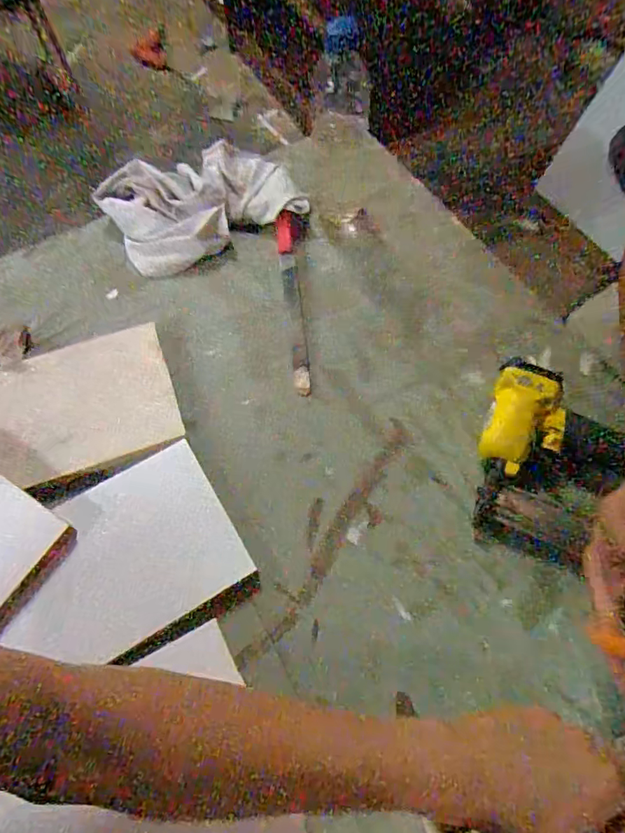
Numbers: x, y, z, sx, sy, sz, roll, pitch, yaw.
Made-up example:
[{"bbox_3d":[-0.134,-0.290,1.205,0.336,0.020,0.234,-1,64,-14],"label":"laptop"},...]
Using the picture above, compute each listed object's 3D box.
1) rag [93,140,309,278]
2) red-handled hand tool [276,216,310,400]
[{"bbox_3d":[-0.152,-0.292,0.687,0.242,0.051,0.163,-26,67,-10],"label":"rag"},{"bbox_3d":[-0.025,-0.146,0.629,0.025,0.023,0.261,-5,65,0],"label":"red-handled hand tool"}]

